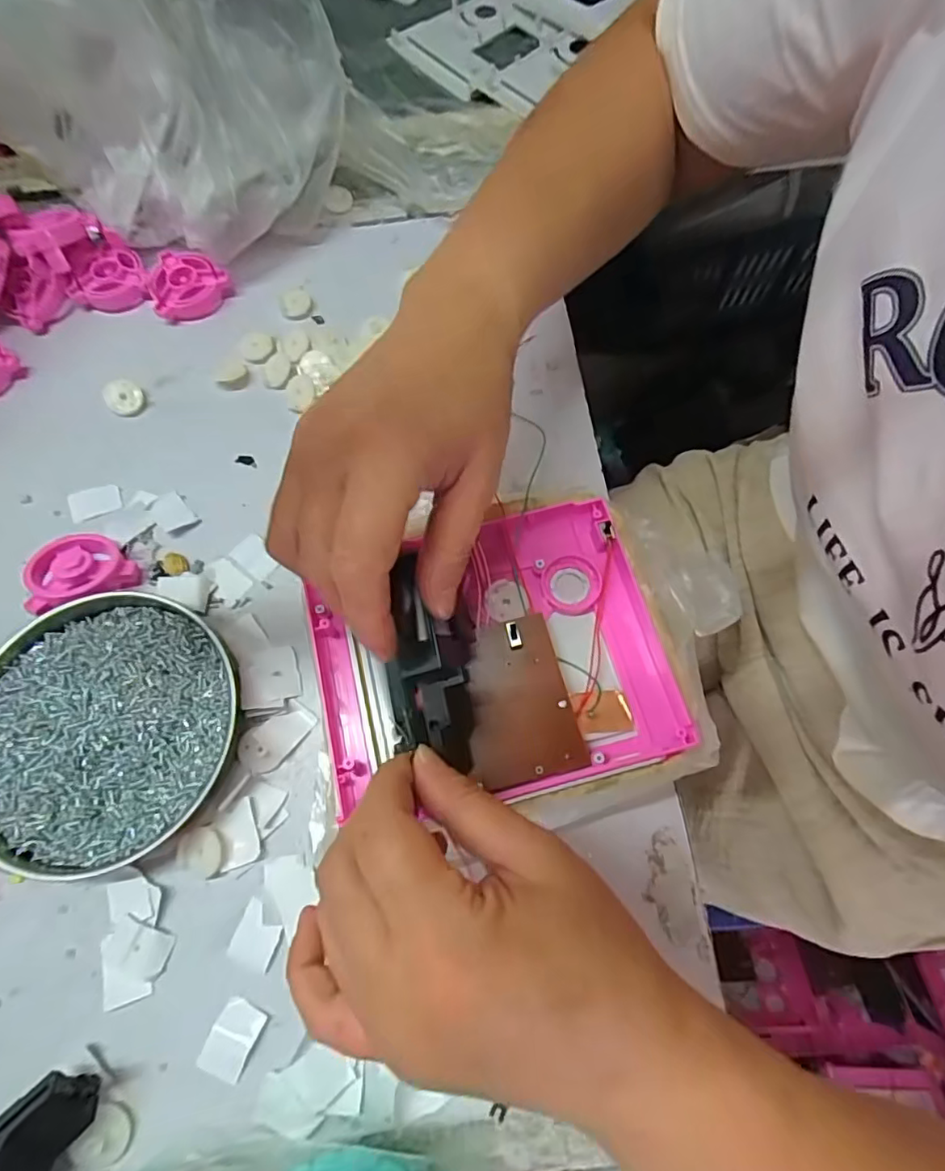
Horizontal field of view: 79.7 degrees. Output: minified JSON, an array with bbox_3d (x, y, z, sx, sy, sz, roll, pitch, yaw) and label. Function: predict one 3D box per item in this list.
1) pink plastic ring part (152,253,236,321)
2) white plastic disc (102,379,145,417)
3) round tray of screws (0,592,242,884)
[{"bbox_3d":[-0.210,-0.215,0.406,0.055,0.016,0.049,35,73,12],"label":"pink plastic ring part"},{"bbox_3d":[-0.232,-0.126,0.376,0.022,0.011,0.026,-42,75,-14],"label":"white plastic disc"},{"bbox_3d":[-0.189,0.072,0.292,0.134,0.024,0.133,0,69,0],"label":"round tray of screws"}]

